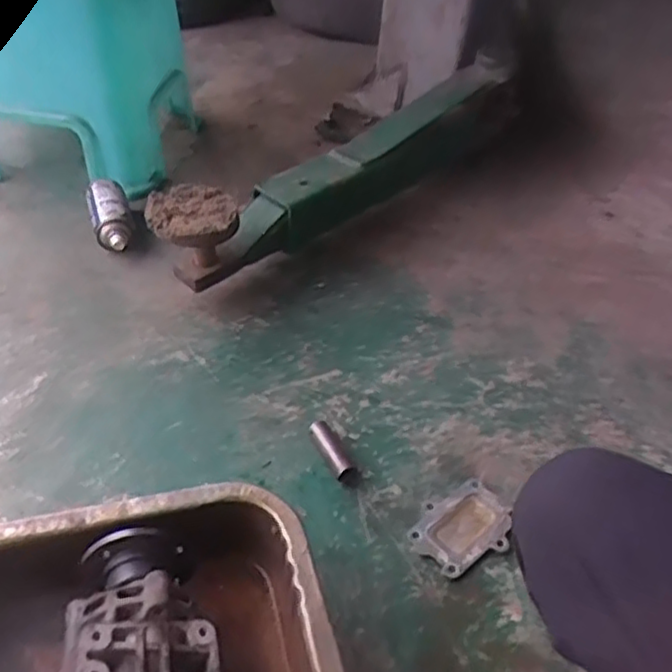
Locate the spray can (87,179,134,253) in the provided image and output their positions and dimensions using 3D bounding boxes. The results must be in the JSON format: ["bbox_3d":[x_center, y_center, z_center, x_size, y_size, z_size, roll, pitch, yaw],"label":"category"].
[{"bbox_3d":[-0.369,-0.200,1.129,0.063,0.048,0.144,-12,45,-19],"label":"spray can"}]

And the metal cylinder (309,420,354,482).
[{"bbox_3d":[-0.005,0.139,0.848,0.027,0.027,0.083,-18,47,-25],"label":"metal cylinder"}]

